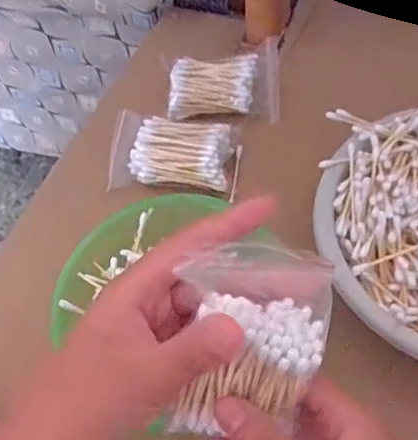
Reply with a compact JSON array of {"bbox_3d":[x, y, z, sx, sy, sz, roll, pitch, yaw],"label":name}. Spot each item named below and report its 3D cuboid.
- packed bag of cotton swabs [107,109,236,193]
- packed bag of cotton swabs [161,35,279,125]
[{"bbox_3d":[-0.033,-0.061,0.475,0.103,0.033,0.078,7,59,8],"label":"packed bag of cotton swabs"},{"bbox_3d":[0.012,-0.121,0.503,0.102,0.030,0.062,-8,85,-2],"label":"packed bag of cotton swabs"}]

